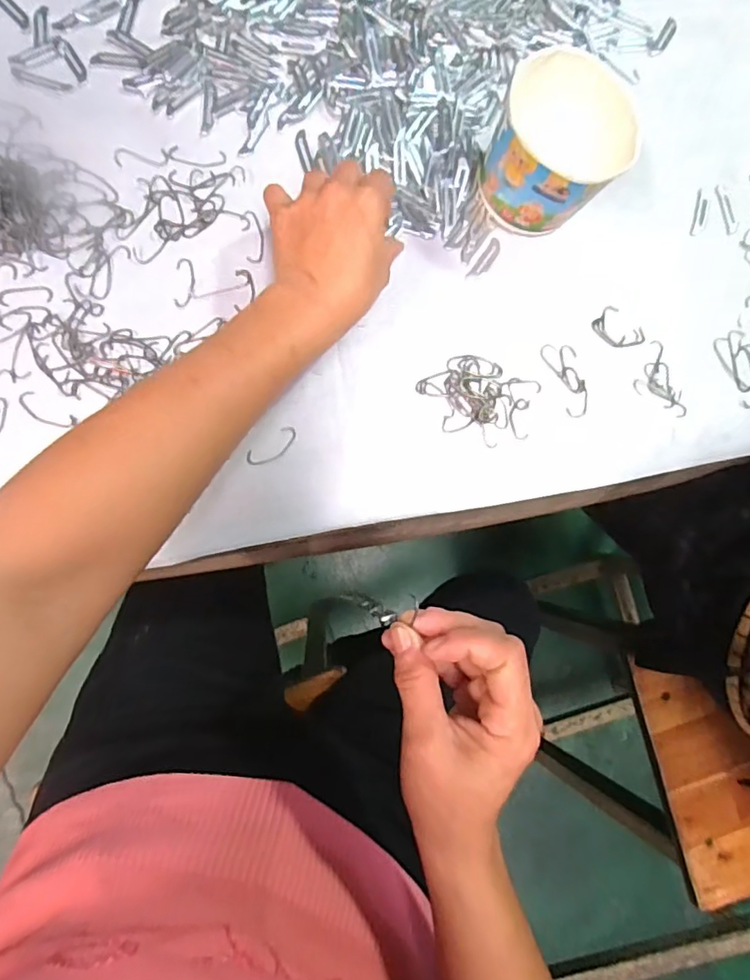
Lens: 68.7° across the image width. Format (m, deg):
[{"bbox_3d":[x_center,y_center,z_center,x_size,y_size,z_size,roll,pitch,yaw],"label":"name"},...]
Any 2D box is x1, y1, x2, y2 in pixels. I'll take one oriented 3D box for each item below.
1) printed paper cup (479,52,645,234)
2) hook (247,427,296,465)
[{"bbox_3d":[0.125,-0.238,0.387,0.087,0.080,0.084,1,84,-7],"label":"printed paper cup"},{"bbox_3d":[-0.070,-0.029,0.377,0.038,0.004,0.016,-36,89,-9],"label":"hook"}]

